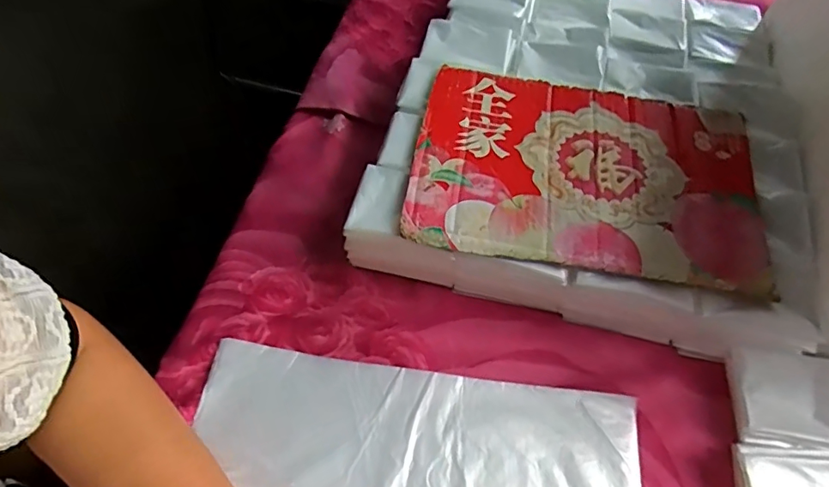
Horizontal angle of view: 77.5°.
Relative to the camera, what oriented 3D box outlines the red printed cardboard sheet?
[{"bbox_3d":[0.143,-0.060,0.428,0.277,0.007,0.192,10,61,0],"label":"red printed cardboard sheet"}]

